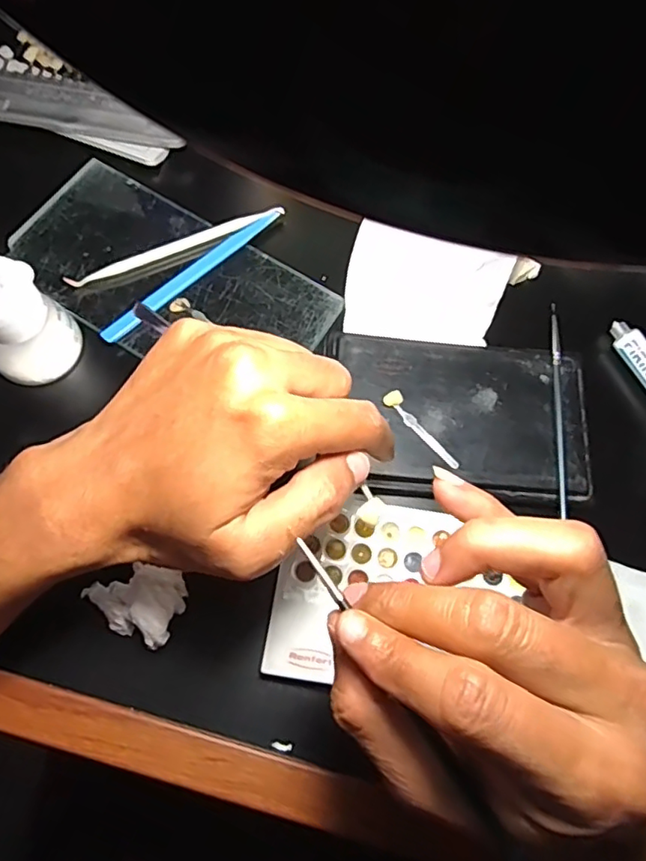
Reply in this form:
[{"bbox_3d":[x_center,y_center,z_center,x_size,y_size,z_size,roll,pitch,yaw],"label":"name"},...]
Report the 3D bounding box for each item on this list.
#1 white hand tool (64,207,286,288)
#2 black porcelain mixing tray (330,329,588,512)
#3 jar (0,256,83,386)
[{"bbox_3d":[-0.091,-0.117,0.362,0.139,0.006,0.012,-24,74,-11],"label":"white hand tool"},{"bbox_3d":[0.079,-0.007,0.327,0.146,0.015,0.095,6,71,-1],"label":"black porcelain mixing tray"},{"bbox_3d":[-0.165,-0.057,0.311,0.042,0.064,0.047,39,74,10],"label":"jar"}]

